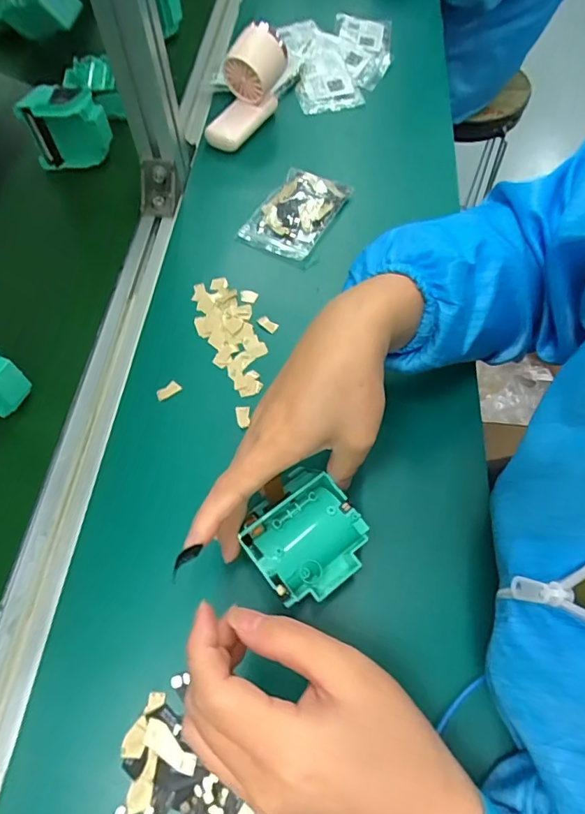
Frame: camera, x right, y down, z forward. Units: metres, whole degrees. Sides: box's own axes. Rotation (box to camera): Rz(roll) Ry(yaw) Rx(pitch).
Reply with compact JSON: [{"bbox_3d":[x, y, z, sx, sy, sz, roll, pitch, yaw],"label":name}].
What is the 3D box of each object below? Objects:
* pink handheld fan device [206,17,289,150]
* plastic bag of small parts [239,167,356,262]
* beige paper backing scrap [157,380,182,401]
[{"bbox_3d":[-0.050,-0.336,0.538,0.058,0.093,0.099,26,69,12],"label":"pink handheld fan device"},{"bbox_3d":[0.003,-0.196,0.507,0.074,0.021,0.105,26,69,12],"label":"plastic bag of small parts"},{"bbox_3d":[-0.105,-0.014,0.419,0.021,0.007,0.010,-32,69,-12],"label":"beige paper backing scrap"}]

